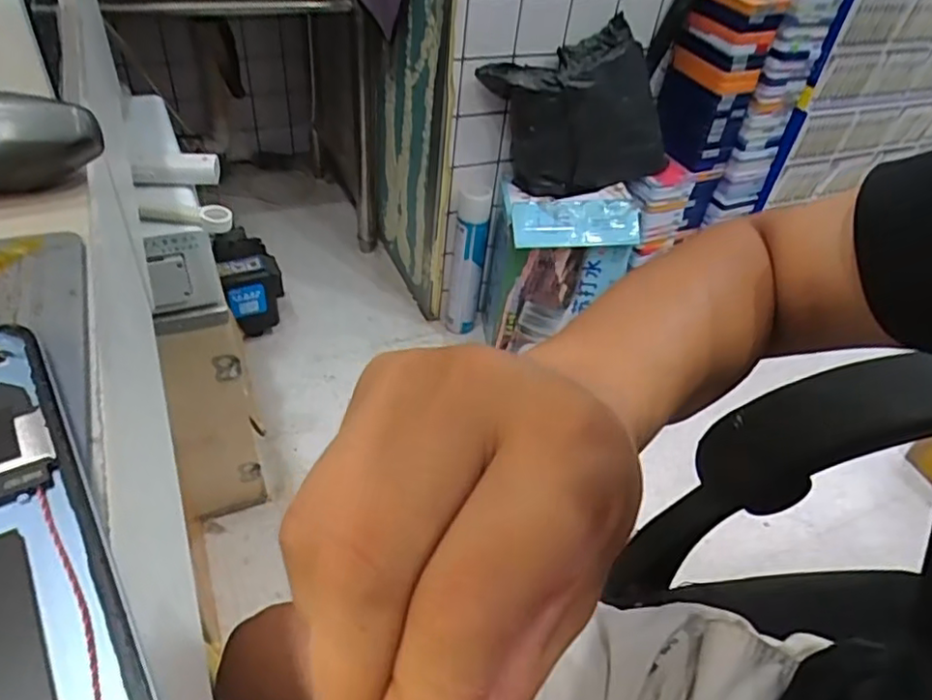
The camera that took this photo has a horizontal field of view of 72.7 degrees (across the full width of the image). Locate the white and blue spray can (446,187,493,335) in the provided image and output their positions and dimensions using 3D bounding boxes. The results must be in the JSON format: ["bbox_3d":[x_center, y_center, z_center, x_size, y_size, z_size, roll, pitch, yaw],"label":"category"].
[{"bbox_3d":[0.003,-0.179,1.353,0.067,0.352,0.067,4,43,-4],"label":"white and blue spray can"}]

